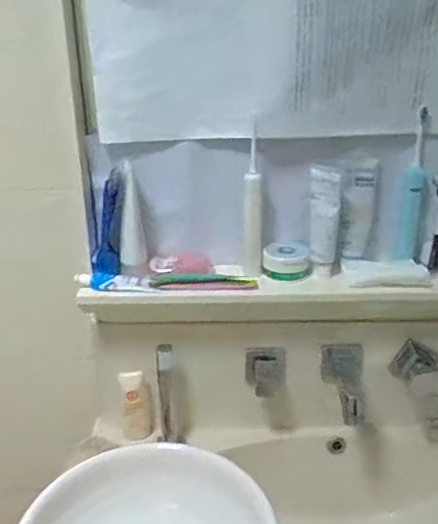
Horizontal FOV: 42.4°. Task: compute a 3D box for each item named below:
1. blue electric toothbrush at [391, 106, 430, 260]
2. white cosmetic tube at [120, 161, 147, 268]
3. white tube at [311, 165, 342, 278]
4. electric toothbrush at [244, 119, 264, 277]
[{"bbox_3d":[0.269,-0.105,0.787,0.034,0.201,0.033,7,25,17],"label":"blue electric toothbrush"},{"bbox_3d":[-0.125,-0.066,0.796,0.034,0.139,0.034,-5,24,-10],"label":"white cosmetic tube"},{"bbox_3d":[0.148,-0.056,0.785,0.043,0.147,0.032,3,24,8],"label":"white tube"},{"bbox_3d":[0.049,-0.082,0.786,0.028,0.209,0.025,0,24,2],"label":"electric toothbrush"}]

